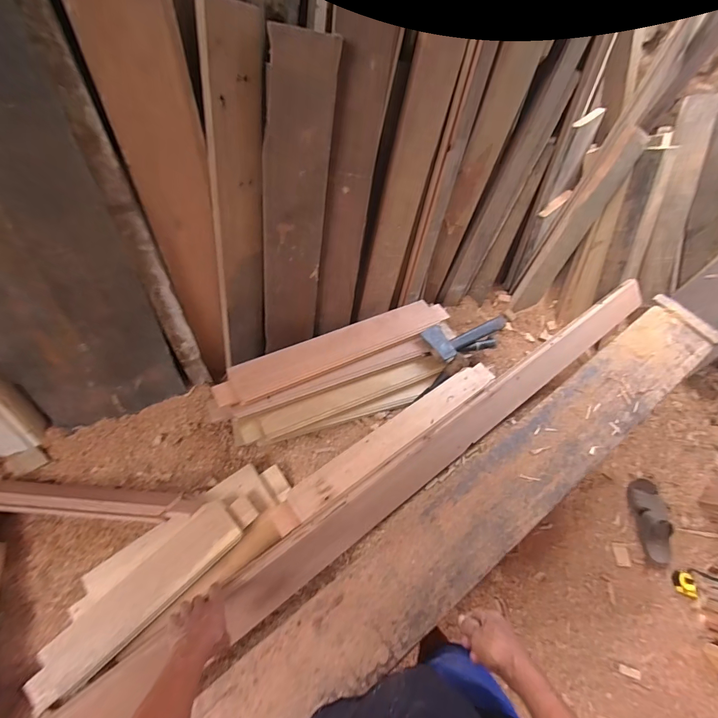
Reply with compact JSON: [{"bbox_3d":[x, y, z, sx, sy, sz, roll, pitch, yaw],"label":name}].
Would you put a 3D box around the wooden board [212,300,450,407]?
[{"bbox_3d":[-0.048,-0.039,1.011,0.690,0.026,0.121,-22,57,-21],"label":"wooden board"}]

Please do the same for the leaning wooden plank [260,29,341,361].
[{"bbox_3d":[-0.146,-0.300,0.825,0.141,0.673,0.034,-4,44,-21],"label":"leaning wooden plank"}]

